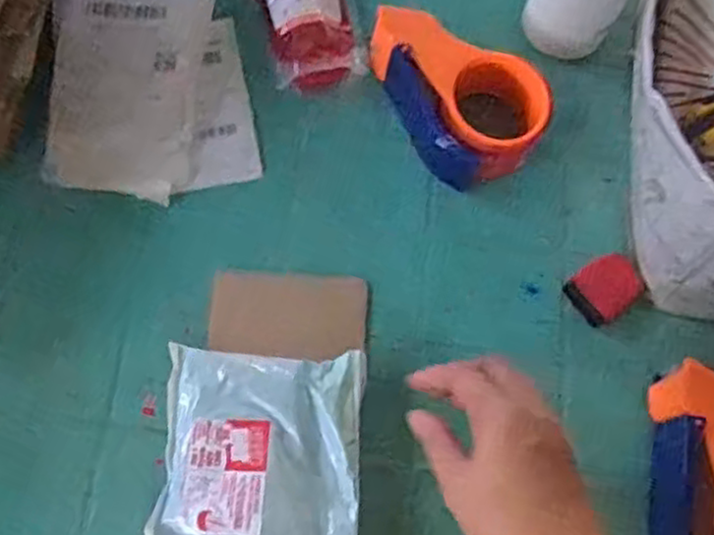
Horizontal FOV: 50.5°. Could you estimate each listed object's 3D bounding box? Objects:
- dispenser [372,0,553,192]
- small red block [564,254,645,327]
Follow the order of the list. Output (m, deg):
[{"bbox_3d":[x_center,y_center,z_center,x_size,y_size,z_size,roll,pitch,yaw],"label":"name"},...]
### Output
[{"bbox_3d":[0.082,-0.140,0.606,0.099,0.056,0.150,-29,76,-10],"label":"dispenser"},{"bbox_3d":[0.188,0.015,0.574,0.057,0.011,0.042,-36,77,-11],"label":"small red block"}]

